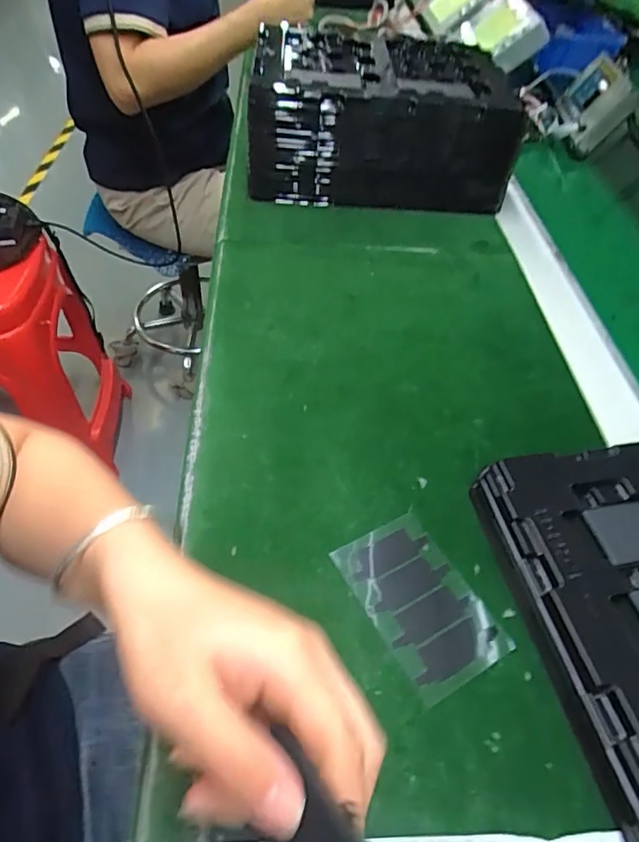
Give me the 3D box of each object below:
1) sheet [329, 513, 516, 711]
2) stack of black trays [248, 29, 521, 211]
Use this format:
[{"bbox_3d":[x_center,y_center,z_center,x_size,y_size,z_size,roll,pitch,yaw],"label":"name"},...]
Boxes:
[{"bbox_3d":[0.056,0.102,0.306,0.059,0.004,0.094,-22,55,-22],"label":"sheet"},{"bbox_3d":[0.064,-0.366,0.650,0.280,0.116,0.231,2,50,-3],"label":"stack of black trays"}]

